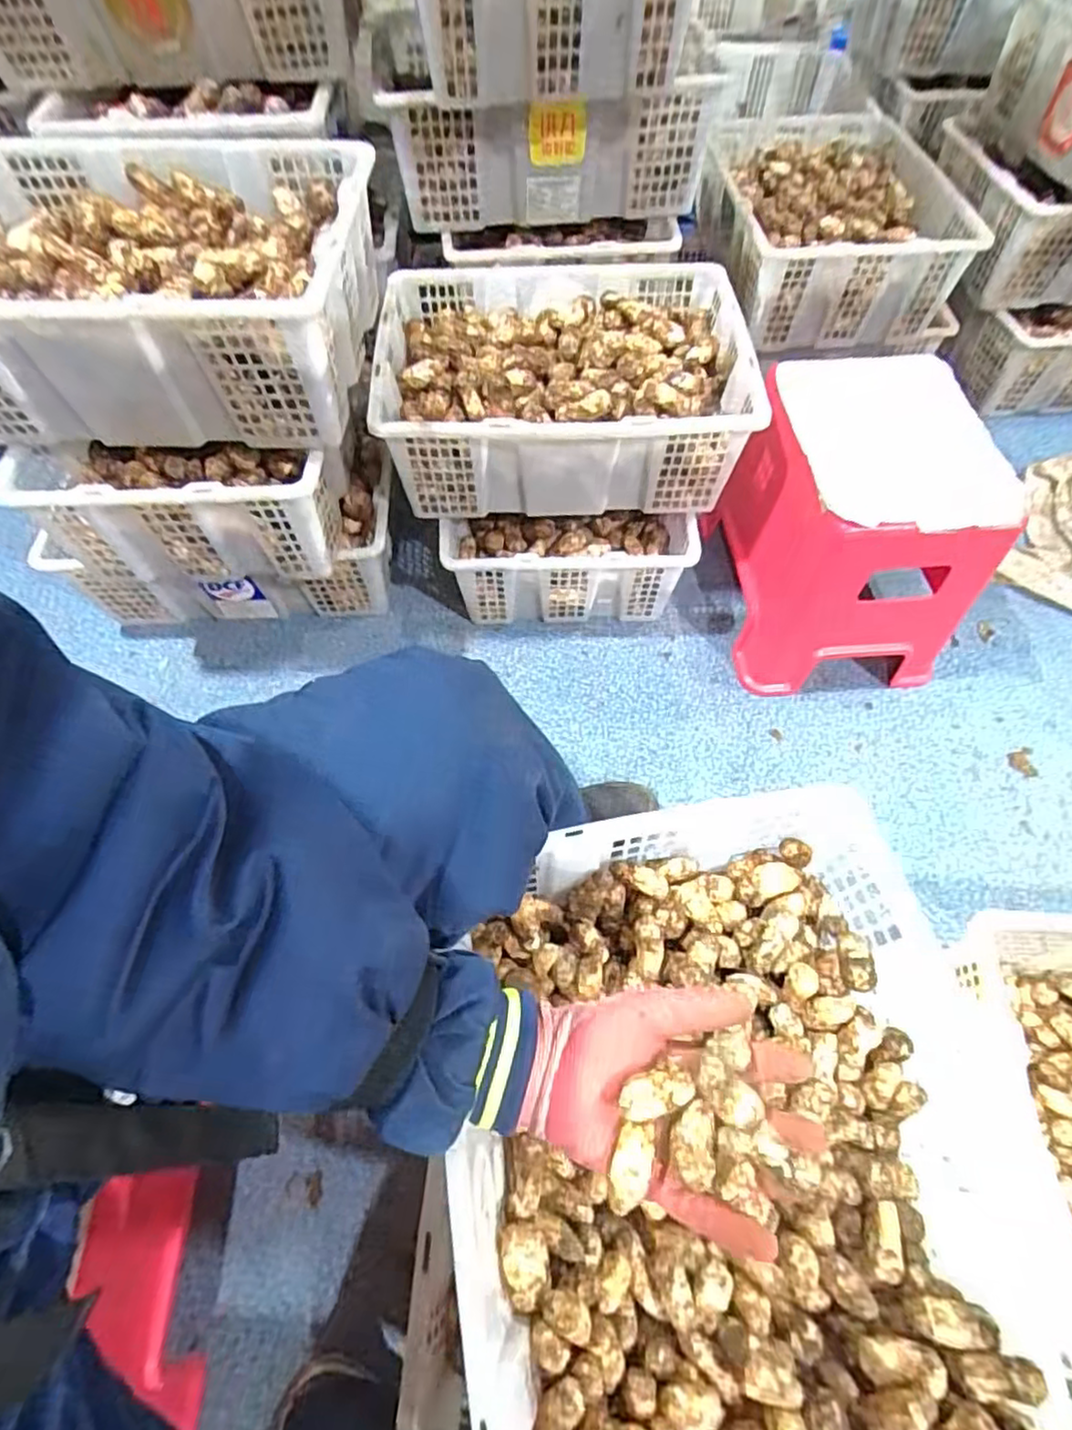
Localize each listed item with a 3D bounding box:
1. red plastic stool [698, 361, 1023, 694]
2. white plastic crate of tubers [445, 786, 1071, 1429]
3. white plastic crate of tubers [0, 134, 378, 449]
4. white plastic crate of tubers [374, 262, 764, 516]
[{"bbox_3d":[0.414,-0.253,0.896,0.266,0.300,0.335,-3,60,-2],"label":"red plastic stool"},{"bbox_3d":[0.126,0.311,0.449,0.335,0.122,0.471,-6,60,-3],"label":"white plastic crate of tubers"},{"bbox_3d":[-0.402,-0.450,0.694,0.418,0.158,0.307,4,60,2],"label":"white plastic crate of tubers"},{"bbox_3d":[0.039,-0.434,0.876,0.460,0.156,0.327,-1,60,0],"label":"white plastic crate of tubers"}]

